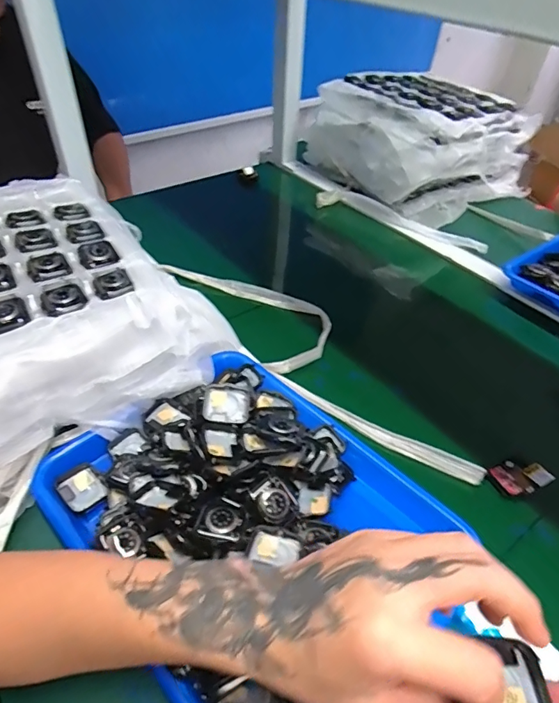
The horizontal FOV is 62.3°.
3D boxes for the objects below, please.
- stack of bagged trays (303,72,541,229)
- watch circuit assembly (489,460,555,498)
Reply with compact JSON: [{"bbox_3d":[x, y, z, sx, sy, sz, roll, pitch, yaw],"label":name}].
[{"bbox_3d":[0.285,-0.428,0.934,0.345,0.185,0.309,-20,48,-21],"label":"stack of bagged trays"},{"bbox_3d":[0.237,0.124,0.459,0.048,0.016,0.038,-16,47,-18],"label":"watch circuit assembly"}]

